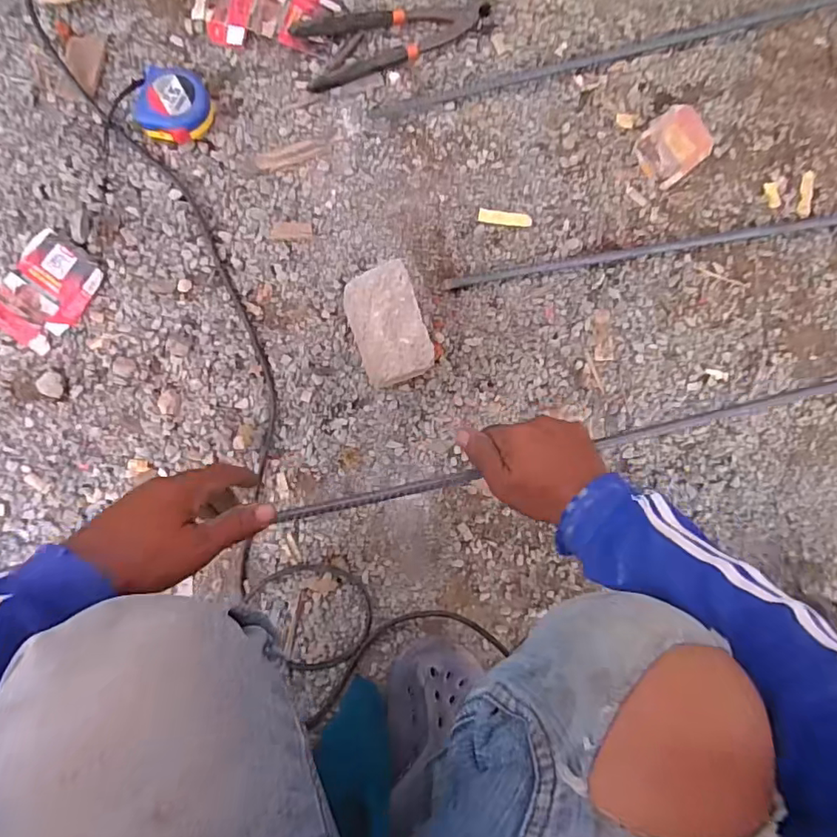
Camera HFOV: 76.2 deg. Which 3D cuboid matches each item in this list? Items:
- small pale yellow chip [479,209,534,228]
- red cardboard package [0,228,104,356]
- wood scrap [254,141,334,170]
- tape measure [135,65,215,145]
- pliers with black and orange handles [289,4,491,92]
[{"bbox_3d":[0.097,-0.224,0.598,0.060,0.007,0.013,5,89,-4],"label":"small pale yellow chip"},{"bbox_3d":[-0.391,-0.132,0.554,0.088,0.009,0.118,44,87,-2],"label":"red cardboard package"},{"bbox_3d":[-0.135,-0.285,0.575,0.081,0.004,0.019,-20,91,-4],"label":"wood scrap"},{"bbox_3d":[-0.250,-0.322,0.552,0.069,0.037,0.074,0,89,-4],"label":"tape measure"},{"bbox_3d":[-0.028,-0.423,0.586,0.207,0.012,0.072,-18,91,-4],"label":"pliers with black and orange handles"}]

